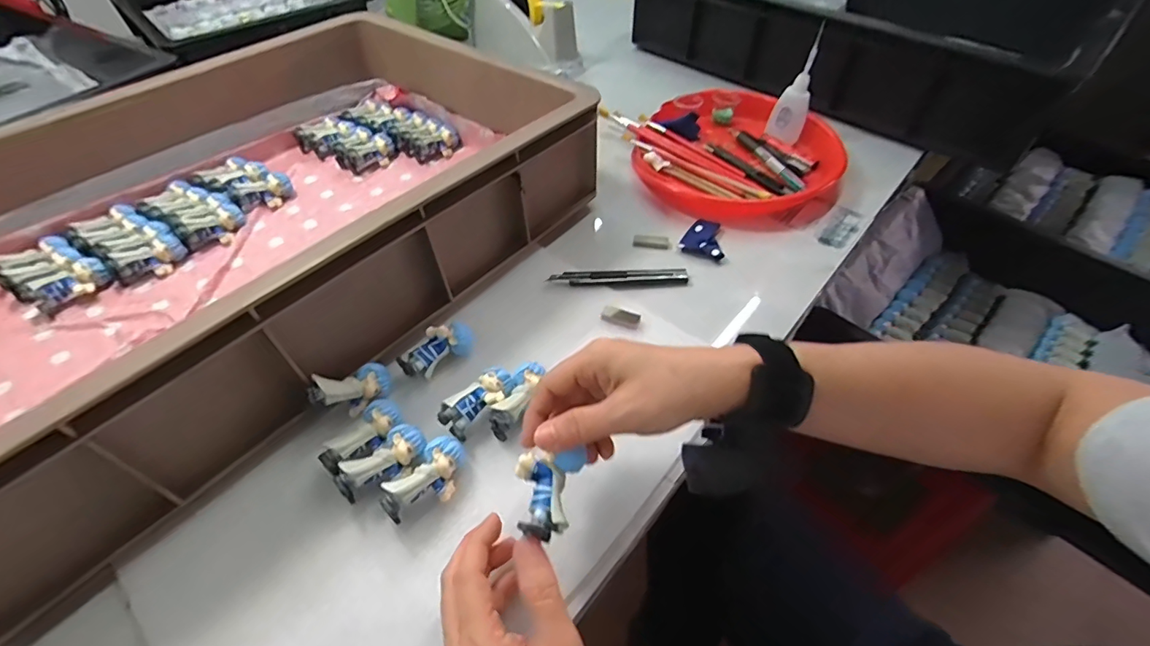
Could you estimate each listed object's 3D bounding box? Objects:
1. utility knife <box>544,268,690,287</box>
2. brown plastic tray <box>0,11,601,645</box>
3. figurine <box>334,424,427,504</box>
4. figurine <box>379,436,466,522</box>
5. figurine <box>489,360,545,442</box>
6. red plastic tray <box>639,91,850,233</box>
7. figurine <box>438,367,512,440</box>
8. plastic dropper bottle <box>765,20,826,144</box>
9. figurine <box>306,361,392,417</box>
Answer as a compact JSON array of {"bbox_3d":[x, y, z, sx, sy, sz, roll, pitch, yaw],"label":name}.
[{"bbox_3d":[0.044,-0.044,0.478,0.135,0.005,0.020,-3,50,-3],"label":"utility knife"},{"bbox_3d":[-0.334,-0.124,0.465,0.466,0.119,0.563,32,57,24],"label":"brown plastic tray"},{"bbox_3d":[-0.134,0.099,0.344,0.061,0.029,0.023,-37,60,-27],"label":"figurine"},{"bbox_3d":[-0.101,0.109,0.337,0.029,0.030,0.062,30,56,22],"label":"figurine"},{"bbox_3d":[-0.045,0.059,0.379,0.022,0.027,0.062,17,52,14],"label":"figurine"},{"bbox_3d":[0.198,-0.208,0.598,0.235,0.039,0.238,9,51,7],"label":"red plastic tray"},{"bbox_3d":[-0.073,0.062,0.376,0.028,0.027,0.059,36,59,26],"label":"figurine"},{"bbox_3d":[0.272,-0.284,0.604,0.042,0.106,0.044,16,52,13],"label":"plastic dropper bottle"},{"bbox_3d":[-0.170,0.052,0.376,0.023,0.030,0.062,42,29,29],"label":"figurine"}]

